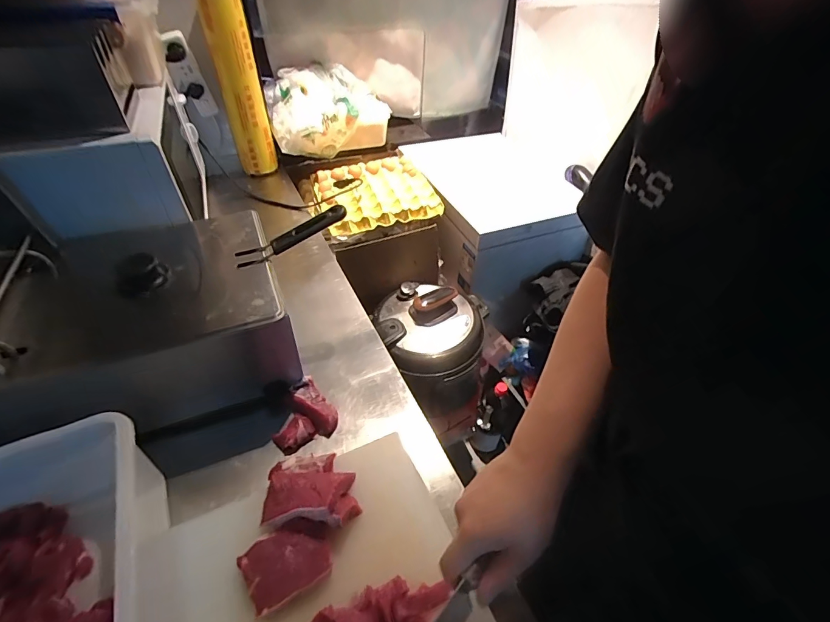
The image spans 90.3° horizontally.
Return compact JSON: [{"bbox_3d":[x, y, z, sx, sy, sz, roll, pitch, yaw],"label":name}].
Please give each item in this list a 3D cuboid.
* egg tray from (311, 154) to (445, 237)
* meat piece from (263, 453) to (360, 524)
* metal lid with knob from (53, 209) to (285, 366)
[{"bbox_3d":[-0.107,-0.304,1.078,0.287,0.069,0.257,-13,46,-18],"label":"egg tray"},{"bbox_3d":[-0.123,0.205,0.488,0.106,0.040,0.097,-4,43,-9],"label":"meat piece"},{"bbox_3d":[-0.349,-0.053,0.570,0.280,0.037,0.269,-14,46,-19],"label":"metal lid with knob"}]

